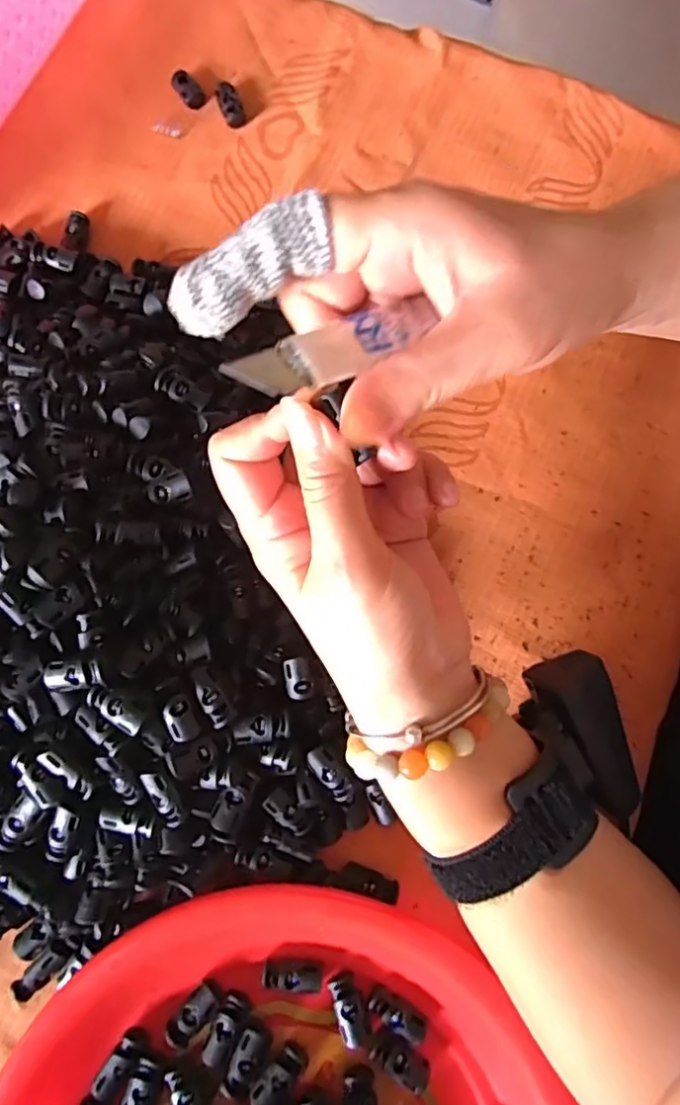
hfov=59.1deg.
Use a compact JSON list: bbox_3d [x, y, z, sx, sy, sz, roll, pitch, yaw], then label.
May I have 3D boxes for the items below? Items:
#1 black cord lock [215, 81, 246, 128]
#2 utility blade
[{"bbox_3d":[-0.070,-0.287,0.383,0.015,0.009,0.031,-25,80,-5],"label":"black cord lock"},{"bbox_3d":[0.000,-0.066,0.193,0.077,0.006,0.021,-31,80,-26],"label":"utility blade"}]

